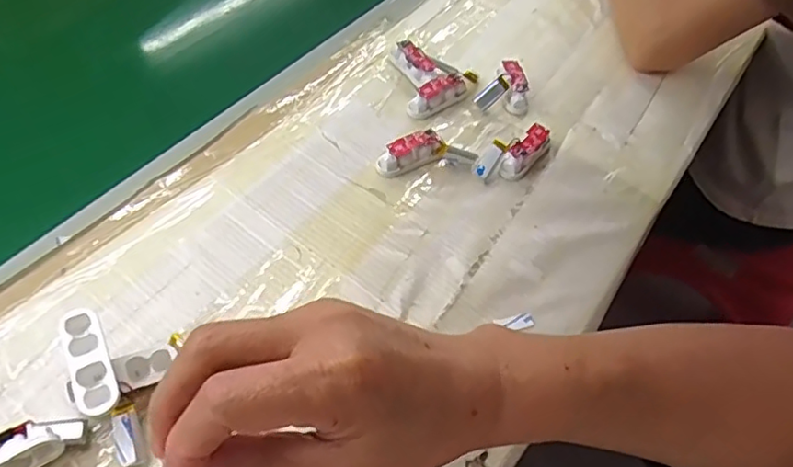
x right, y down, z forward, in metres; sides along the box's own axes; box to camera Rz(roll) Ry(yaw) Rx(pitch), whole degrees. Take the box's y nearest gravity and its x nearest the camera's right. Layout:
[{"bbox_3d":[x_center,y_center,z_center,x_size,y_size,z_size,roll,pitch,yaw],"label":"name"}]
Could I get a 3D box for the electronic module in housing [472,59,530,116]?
[{"bbox_3d":[0.099,-0.133,0.547,0.046,0.023,0.060,16,53,7],"label":"electronic module in housing"}]

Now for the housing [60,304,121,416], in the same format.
[{"bbox_3d":[-0.169,0.070,0.331,0.021,0.011,0.063,-20,57,-20],"label":"housing"}]

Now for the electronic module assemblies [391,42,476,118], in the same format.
[{"bbox_3d":[0.022,-0.146,0.547,0.065,0.020,0.079,-31,61,-26],"label":"electronic module assemblies"}]

